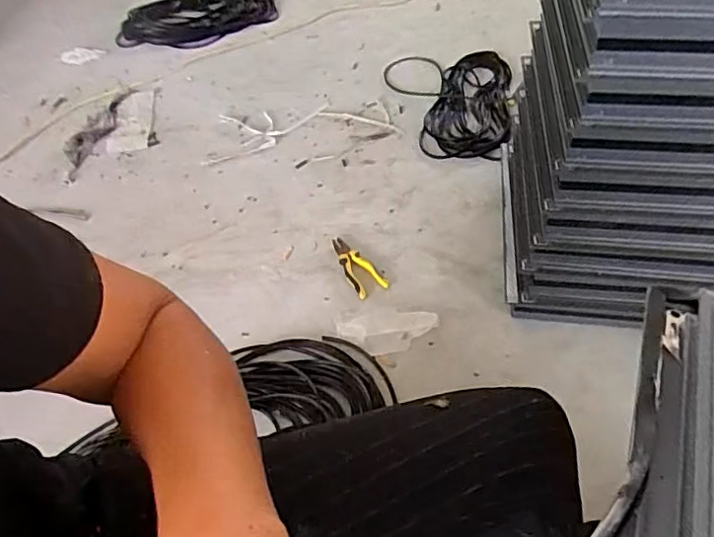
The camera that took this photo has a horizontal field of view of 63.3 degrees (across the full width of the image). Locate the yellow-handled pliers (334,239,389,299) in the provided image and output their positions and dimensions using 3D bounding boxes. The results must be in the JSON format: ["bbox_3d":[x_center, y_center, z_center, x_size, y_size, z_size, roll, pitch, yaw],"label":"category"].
[{"bbox_3d":[0.001,-0.010,1.331,0.071,0.025,0.190,-19,48,-15],"label":"yellow-handled pliers"}]

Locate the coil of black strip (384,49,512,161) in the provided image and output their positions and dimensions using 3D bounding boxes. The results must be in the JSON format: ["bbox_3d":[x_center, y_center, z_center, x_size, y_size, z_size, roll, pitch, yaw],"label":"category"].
[{"bbox_3d":[0.275,-0.537,1.792,0.396,0.061,0.585,5,47,8],"label":"coil of black strip"}]

